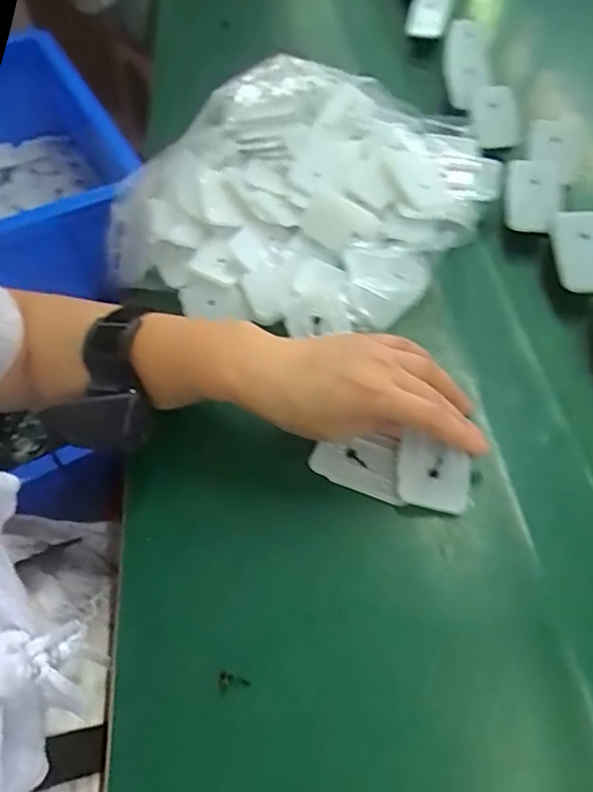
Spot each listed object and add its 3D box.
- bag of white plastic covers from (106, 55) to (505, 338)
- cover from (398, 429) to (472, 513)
[{"bbox_3d":[-0.003,-0.181,0.474,0.298,0.088,0.291,25,61,20],"label":"bag of white plastic covers"},{"bbox_3d":[0.086,0.048,0.344,0.044,0.010,0.043,10,56,11],"label":"cover"}]

